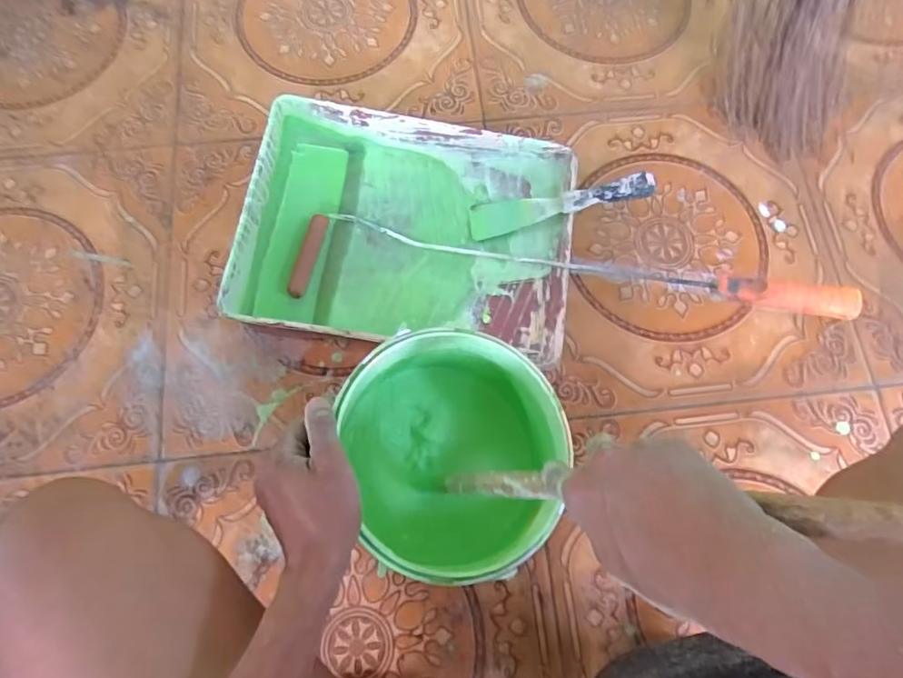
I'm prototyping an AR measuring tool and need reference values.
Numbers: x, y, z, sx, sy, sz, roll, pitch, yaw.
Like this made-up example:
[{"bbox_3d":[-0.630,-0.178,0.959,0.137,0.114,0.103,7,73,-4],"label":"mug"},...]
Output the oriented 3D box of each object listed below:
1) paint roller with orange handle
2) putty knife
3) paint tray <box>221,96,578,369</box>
[{"bbox_3d":[0.109,-0.084,0.606,0.587,0.111,0.114,5,73,0],"label":"paint roller with orange handle"},{"bbox_3d":[0.121,-0.153,0.621,0.202,0.012,0.045,-9,71,20],"label":"putty knife"},{"bbox_3d":[-0.046,-0.119,0.631,0.360,0.078,0.275,9,73,2],"label":"paint tray"}]

